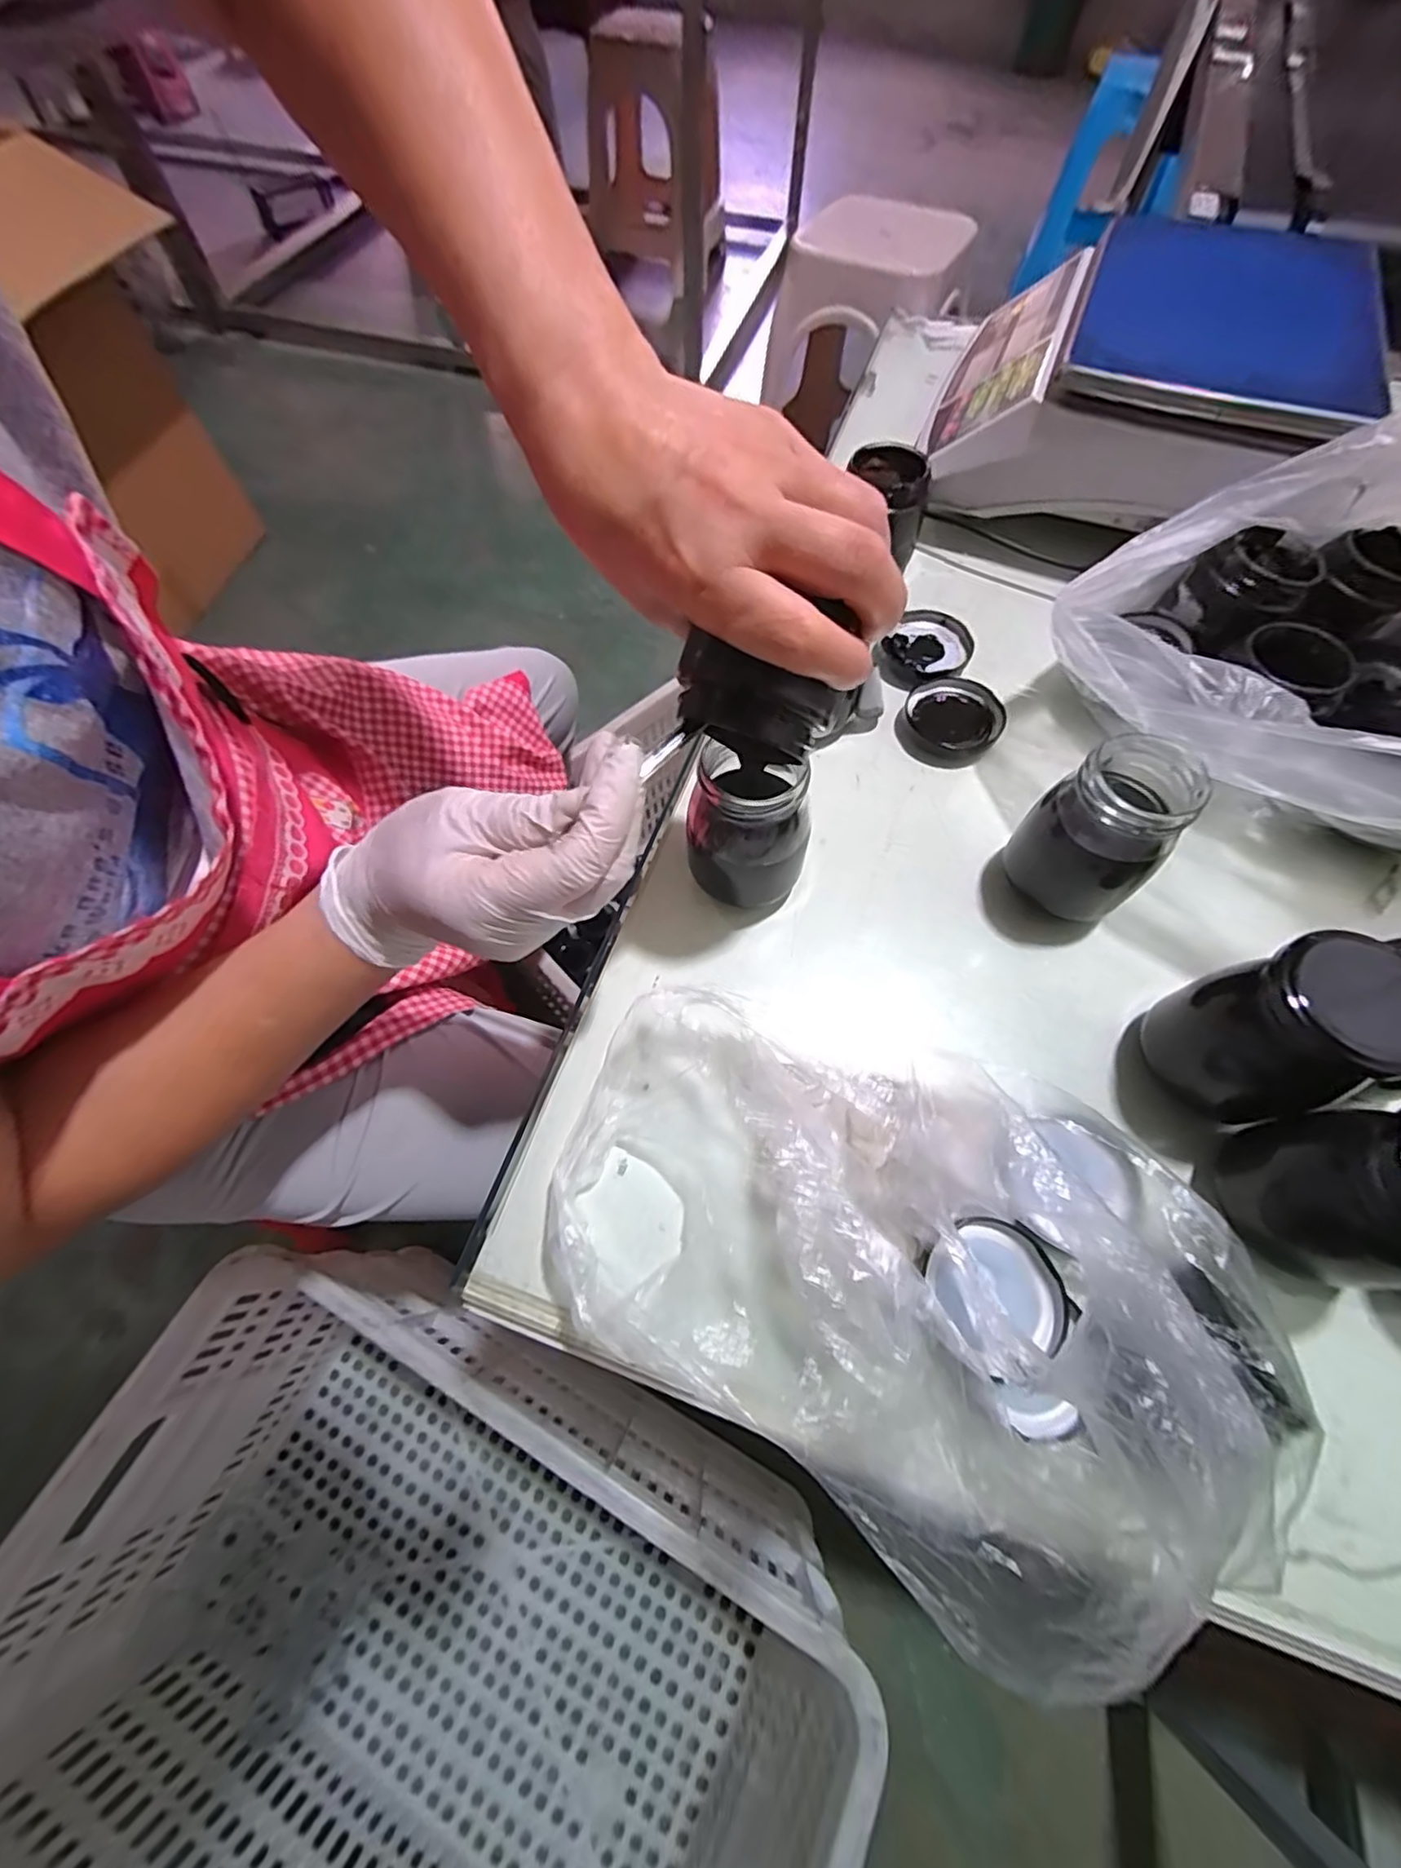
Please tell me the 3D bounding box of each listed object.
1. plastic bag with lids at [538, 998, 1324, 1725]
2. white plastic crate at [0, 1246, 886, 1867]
[{"bbox_3d":[0.070,0.124,0.253,0.278,0.096,0.180,26,67,12],"label":"plastic bag with lids"},{"bbox_3d":[-0.219,0.655,0.553,0.663,0.342,0.456,26,67,12],"label":"white plastic crate"}]

